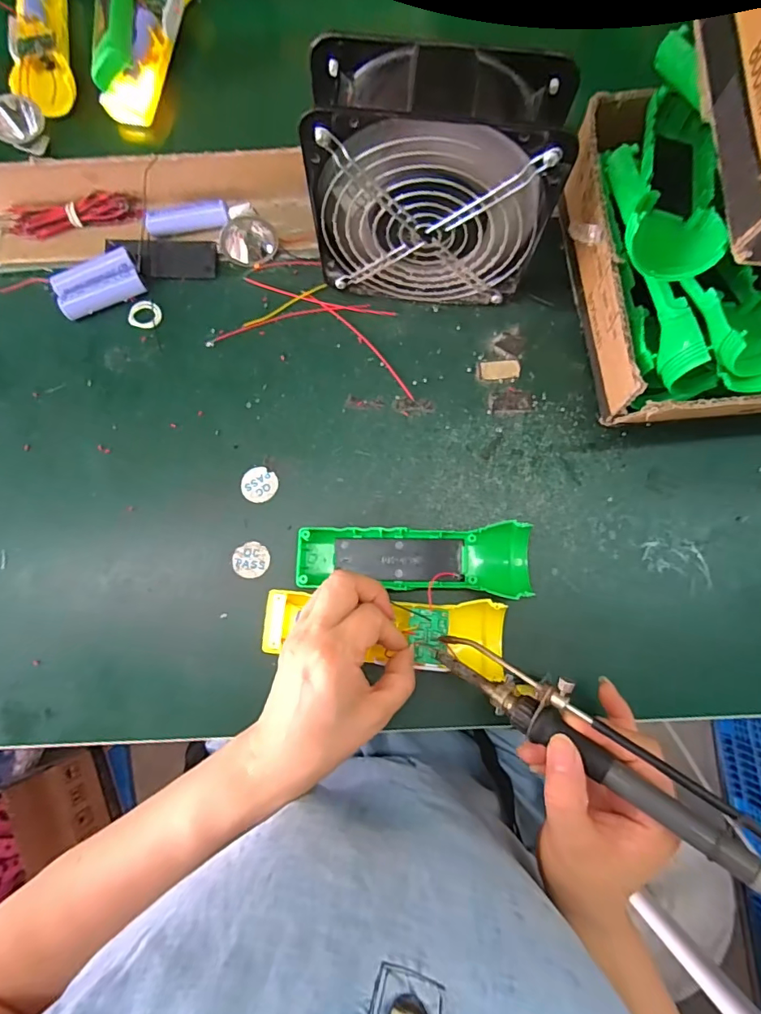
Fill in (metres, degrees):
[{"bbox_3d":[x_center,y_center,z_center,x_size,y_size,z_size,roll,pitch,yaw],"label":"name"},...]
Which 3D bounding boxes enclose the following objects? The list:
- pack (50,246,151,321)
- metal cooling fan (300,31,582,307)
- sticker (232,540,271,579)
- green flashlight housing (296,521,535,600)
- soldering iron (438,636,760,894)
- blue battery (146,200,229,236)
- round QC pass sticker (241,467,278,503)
[{"bbox_3d":[-0.225,-0.178,0.387,0.066,0.017,0.035,-22,80,-3],"label":"pack"},{"bbox_3d":[0.031,-0.205,0.322,0.152,0.150,0.063,5,80,2],"label":"metal cooling fan"},{"bbox_3d":[-0.095,0.039,0.356,0.026,0.004,0.026,1,78,-5],"label":"sticker"},{"bbox_3d":[0.024,0.039,0.342,0.162,0.025,0.048,-2,79,1],"label":"green flashlight housing"},{"bbox_3d":[0.116,0.126,0.247,0.201,0.019,0.030,29,80,33],"label":"soldering iron"},{"bbox_3d":[-0.154,-0.231,0.389,0.062,0.019,0.014,-15,79,-1],"label":"blue battery"},{"bbox_3d":[-0.092,-0.017,0.366,0.026,0.004,0.026,0,79,1],"label":"round QC pass sticker"}]

